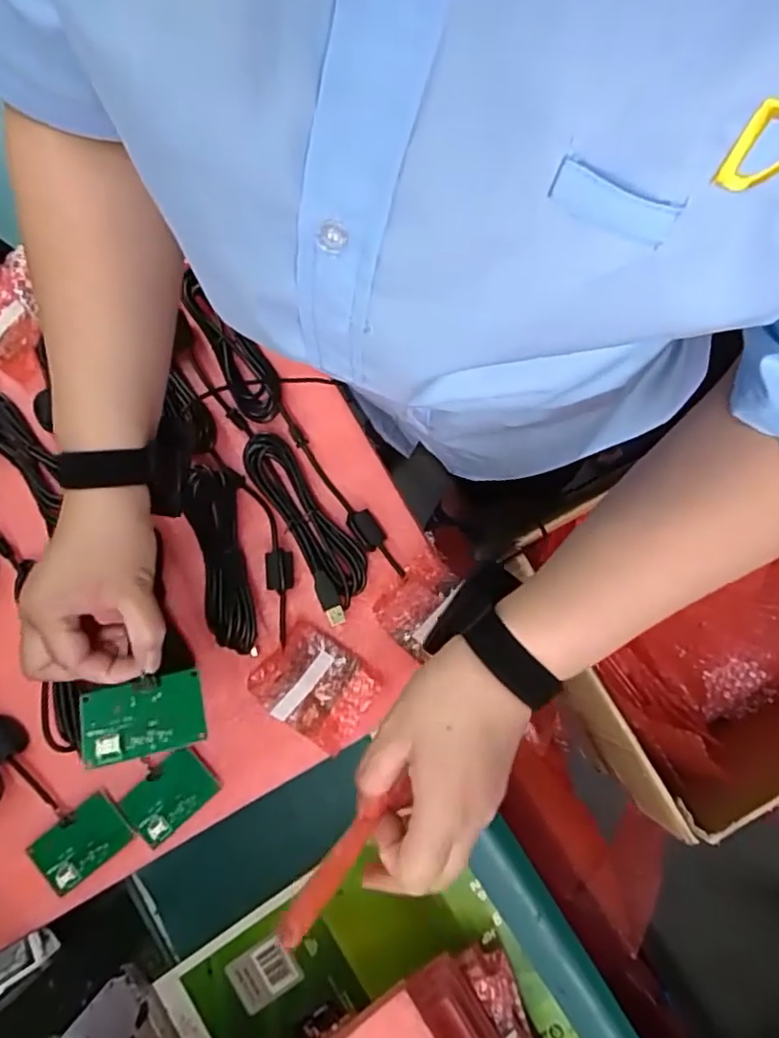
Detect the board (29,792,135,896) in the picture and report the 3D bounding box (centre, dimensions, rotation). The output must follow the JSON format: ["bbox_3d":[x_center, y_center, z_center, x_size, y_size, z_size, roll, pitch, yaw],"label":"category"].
[{"bbox_3d":[-0.229,0.241,0.457,0.070,0.008,0.042,-40,80,-5],"label":"board"}]

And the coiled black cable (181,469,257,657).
[{"bbox_3d":[-0.134,0.032,0.483,0.044,0.019,0.148,-8,79,1],"label":"coiled black cable"}]

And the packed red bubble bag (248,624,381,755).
[{"bbox_3d":[-0.056,0.126,0.462,0.084,0.023,0.071,36,83,8],"label":"packed red bubble bag"}]

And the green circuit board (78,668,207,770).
[{"bbox_3d":[-0.147,0.118,0.368,0.068,0.007,0.044,-11,65,-13],"label":"green circuit board"}]

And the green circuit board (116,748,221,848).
[{"bbox_3d":[-0.166,0.208,0.464,0.067,0.004,0.044,-43,80,-6],"label":"green circuit board"}]

